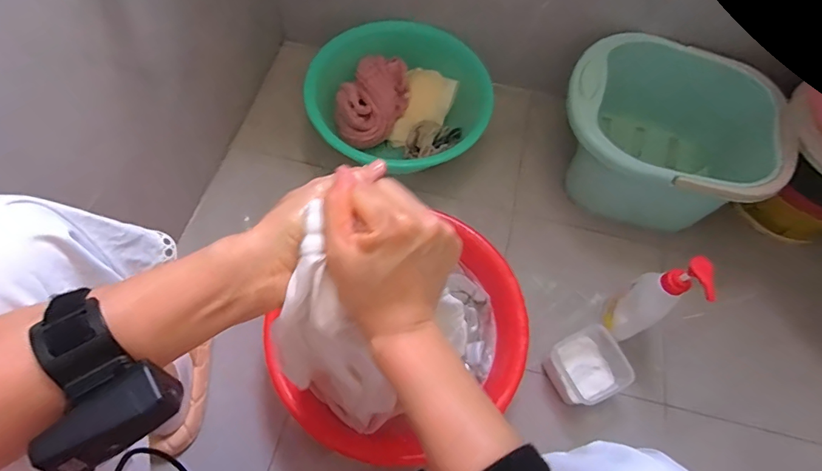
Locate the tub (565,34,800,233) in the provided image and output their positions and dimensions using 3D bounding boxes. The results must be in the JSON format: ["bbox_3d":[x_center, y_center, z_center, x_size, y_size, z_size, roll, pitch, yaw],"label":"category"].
[{"bbox_3d":[0.469,-0.177,0.889,0.383,0.232,0.301,28,66,10],"label":"tub"}]

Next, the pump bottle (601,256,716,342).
[{"bbox_3d":[0.370,0.110,0.717,0.063,0.248,0.088,42,69,15],"label":"pump bottle"}]

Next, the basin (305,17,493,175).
[{"bbox_3d":[-0.013,-0.274,0.923,0.346,0.148,0.321,40,69,15],"label":"basin"}]

